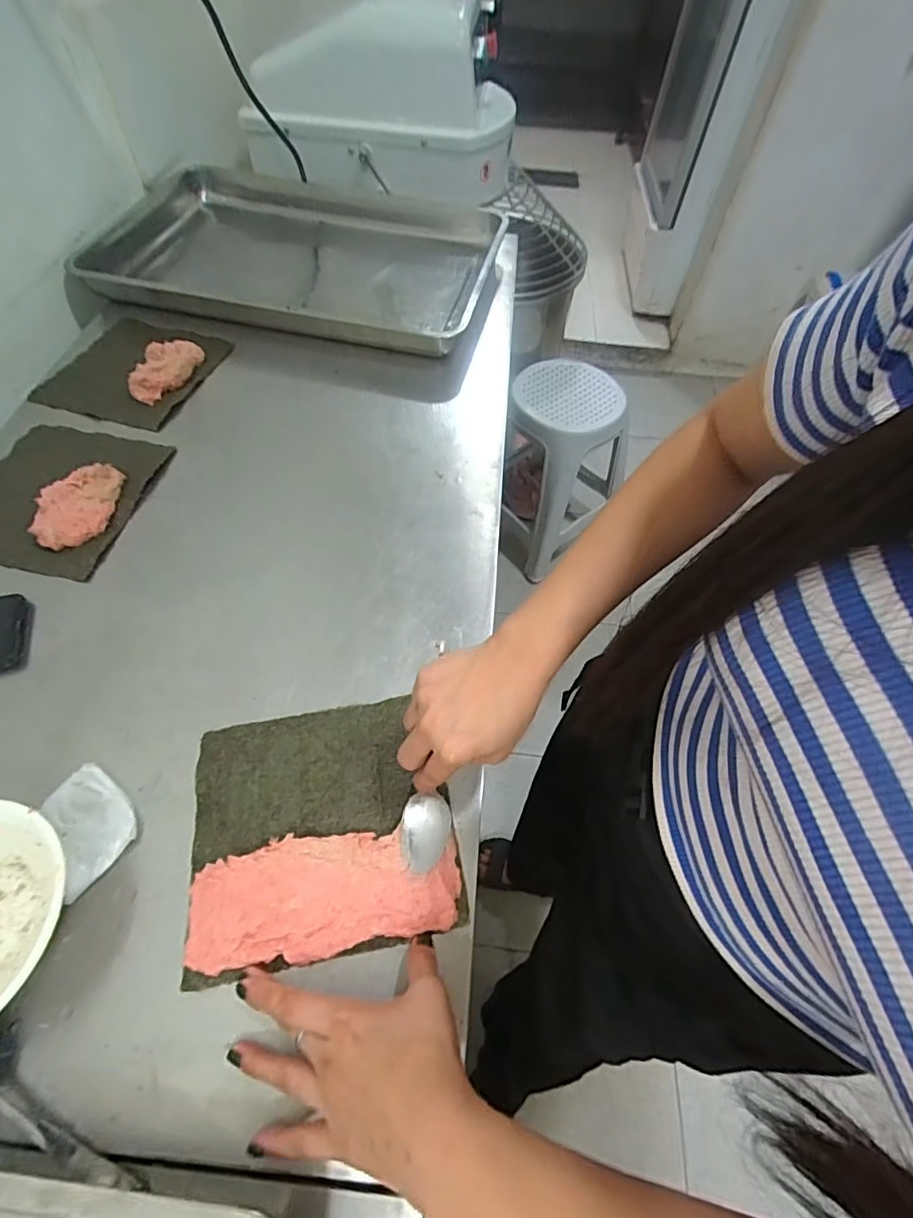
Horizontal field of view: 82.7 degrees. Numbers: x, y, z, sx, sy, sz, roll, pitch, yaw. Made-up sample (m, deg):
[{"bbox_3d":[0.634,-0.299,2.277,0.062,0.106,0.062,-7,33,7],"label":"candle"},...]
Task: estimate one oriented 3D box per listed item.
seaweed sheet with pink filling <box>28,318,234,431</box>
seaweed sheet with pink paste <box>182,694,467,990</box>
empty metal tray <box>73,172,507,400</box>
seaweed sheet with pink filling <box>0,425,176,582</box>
[{"bbox_3d":[-0.429,-0.327,0.685,0.190,0.034,0.200,13,59,5],"label":"seaweed sheet with pink filling"},{"bbox_3d":[-0.103,0.161,0.400,0.189,0.012,0.178,-7,57,-8],"label":"seaweed sheet with pink paste"},{"bbox_3d":[-0.256,-0.545,0.825,0.615,0.073,0.458,12,58,5],"label":"empty metal tray"},{"bbox_3d":[-0.437,-0.133,0.561,0.169,0.032,0.197,10,56,3],"label":"seaweed sheet with pink filling"}]

